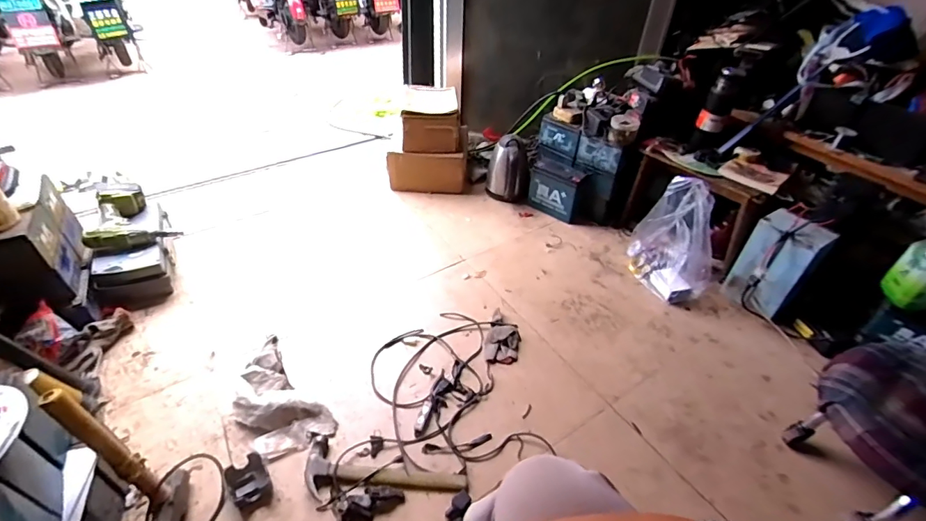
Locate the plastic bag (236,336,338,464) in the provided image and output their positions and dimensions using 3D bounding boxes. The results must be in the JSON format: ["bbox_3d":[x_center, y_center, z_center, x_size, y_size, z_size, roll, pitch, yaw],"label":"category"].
[{"bbox_3d":[-0.431,0.302,1.009,0.160,0.055,0.313,-31,51,-33],"label":"plastic bag"}]

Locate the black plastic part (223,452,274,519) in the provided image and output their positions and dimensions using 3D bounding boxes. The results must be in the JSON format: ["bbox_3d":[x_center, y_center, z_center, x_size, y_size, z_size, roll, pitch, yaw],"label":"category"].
[{"bbox_3d":[-0.410,0.429,0.864,0.069,0.033,0.096,-22,47,-26],"label":"black plastic part"}]

